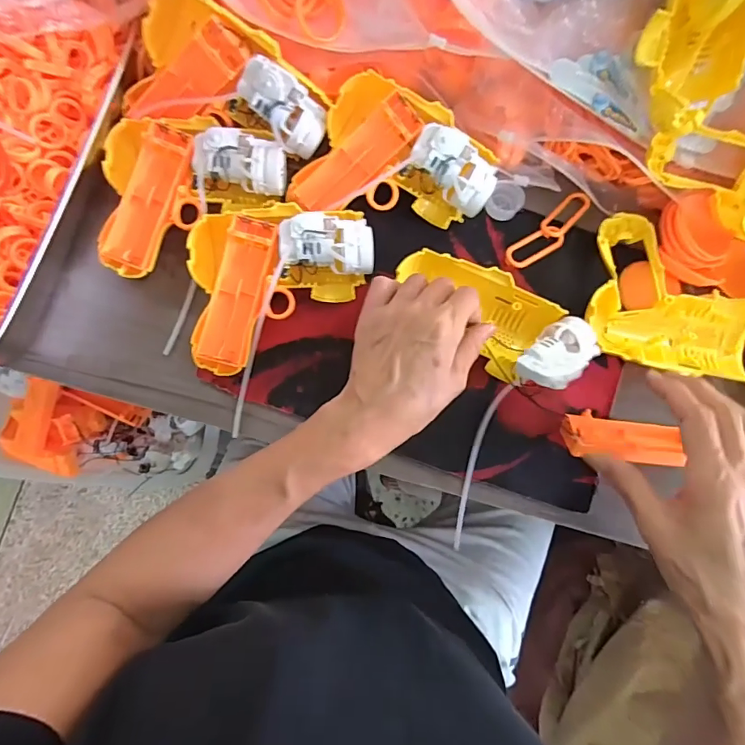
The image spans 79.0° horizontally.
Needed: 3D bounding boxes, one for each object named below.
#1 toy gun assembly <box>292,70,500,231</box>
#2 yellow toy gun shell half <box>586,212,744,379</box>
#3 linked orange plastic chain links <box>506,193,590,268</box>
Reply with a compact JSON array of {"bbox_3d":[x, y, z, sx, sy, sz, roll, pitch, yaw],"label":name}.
[{"bbox_3d":[0.019,-0.171,0.358,0.158,0.048,0.088,6,82,-2],"label":"toy gun assembly"},{"bbox_3d":[0.249,-0.061,0.369,0.129,0.037,0.124,8,82,-2],"label":"yellow toy gun shell half"},{"bbox_3d":[0.155,-0.121,0.390,0.094,0.008,0.027,-41,86,-7],"label":"linked orange plastic chain links"}]

